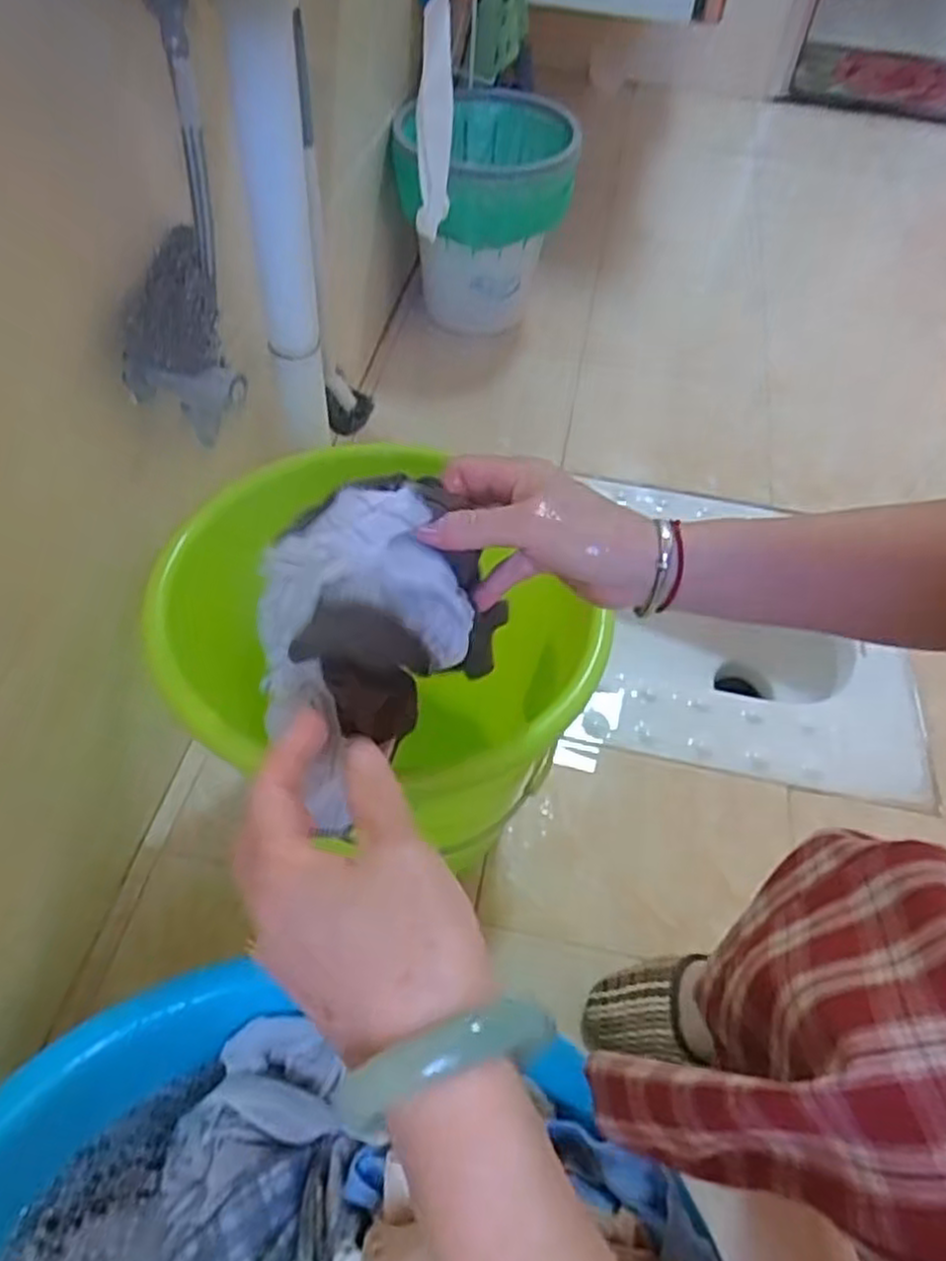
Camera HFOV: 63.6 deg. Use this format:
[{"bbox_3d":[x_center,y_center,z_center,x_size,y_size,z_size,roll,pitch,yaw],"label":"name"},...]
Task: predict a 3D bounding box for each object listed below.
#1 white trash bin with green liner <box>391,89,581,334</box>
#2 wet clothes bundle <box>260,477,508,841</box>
[{"bbox_3d":[0.016,-0.598,1.126,0.246,0.261,0.235,5,53,1],"label":"white trash bin with green liner"},{"bbox_3d":[-0.049,0.012,0.408,0.128,0.147,0.118,-4,52,-6],"label":"wet clothes bundle"}]

